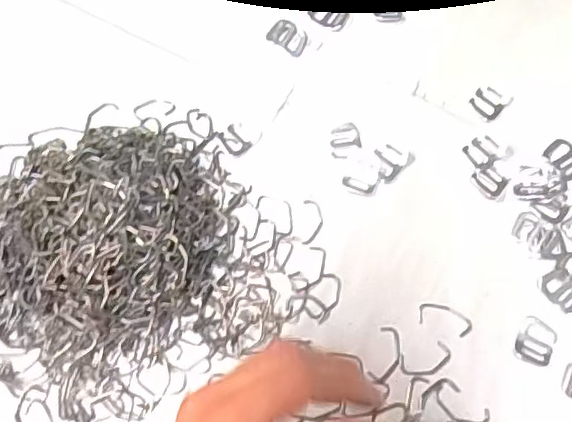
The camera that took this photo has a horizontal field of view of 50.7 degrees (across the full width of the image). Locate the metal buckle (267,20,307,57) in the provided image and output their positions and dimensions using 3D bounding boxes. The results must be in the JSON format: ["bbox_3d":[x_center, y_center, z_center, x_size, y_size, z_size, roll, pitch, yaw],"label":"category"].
[{"bbox_3d":[0.003,-0.148,0.510,0.032,0.008,0.023,34,72,10],"label":"metal buckle"}]

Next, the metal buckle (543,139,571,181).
[{"bbox_3d":[0.222,-0.041,0.476,0.026,0.004,0.034,-28,73,-11],"label":"metal buckle"}]

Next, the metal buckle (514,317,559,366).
[{"bbox_3d":[0.178,0.093,0.428,0.026,0.004,0.033,26,71,7],"label":"metal buckle"}]

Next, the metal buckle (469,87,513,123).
[{"bbox_3d":[0.167,-0.089,0.494,0.027,0.004,0.030,39,74,12],"label":"metal buckle"}]

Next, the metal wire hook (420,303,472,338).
[{"bbox_3d":[0.115,0.077,0.433,0.038,0.004,0.017,18,70,5],"label":"metal wire hook"}]

